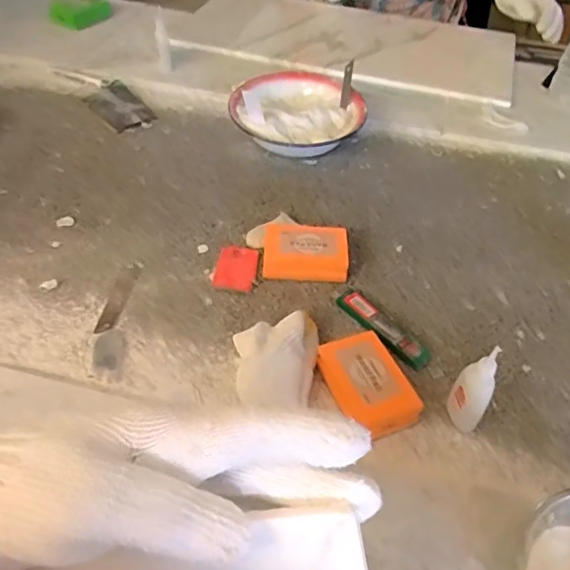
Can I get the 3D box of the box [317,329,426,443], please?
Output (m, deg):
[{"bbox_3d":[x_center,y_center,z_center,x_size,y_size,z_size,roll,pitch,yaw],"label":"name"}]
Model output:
[{"bbox_3d":[0.073,0.091,0.523,0.066,0.036,0.097,-14,49,-16],"label":"box"}]

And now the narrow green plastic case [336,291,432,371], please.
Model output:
[{"bbox_3d":[0.099,0.044,0.581,0.027,0.014,0.113,-30,54,-28],"label":"narrow green plastic case"}]

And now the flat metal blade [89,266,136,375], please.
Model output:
[{"bbox_3d":[-0.176,0.013,0.607,0.019,0.004,0.096,9,49,3],"label":"flat metal blade"}]

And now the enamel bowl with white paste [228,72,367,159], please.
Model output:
[{"bbox_3d":[0.017,-0.244,0.821,0.184,0.063,0.170,1,45,-1],"label":"enamel bowl with white paste"}]

